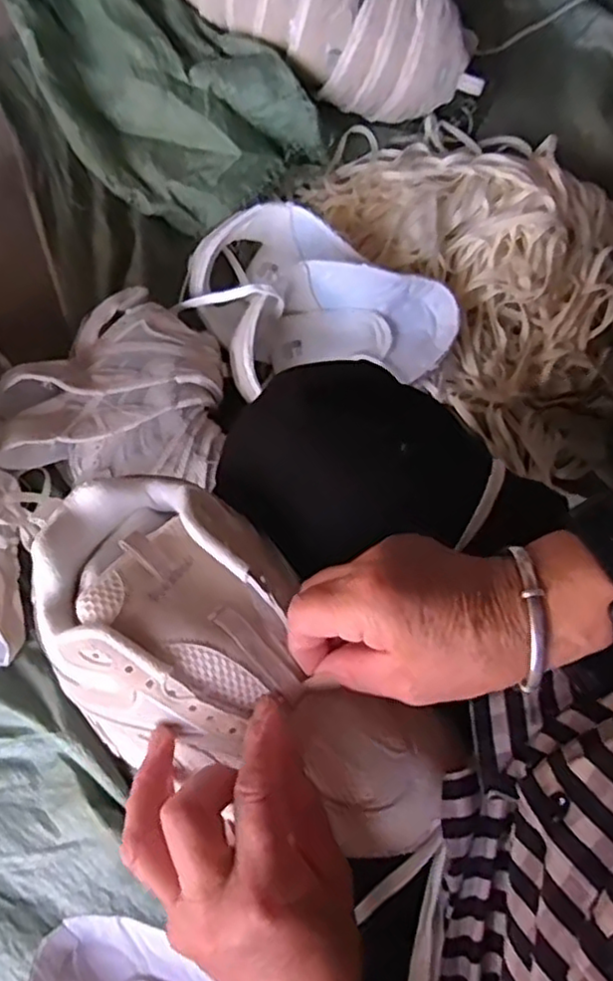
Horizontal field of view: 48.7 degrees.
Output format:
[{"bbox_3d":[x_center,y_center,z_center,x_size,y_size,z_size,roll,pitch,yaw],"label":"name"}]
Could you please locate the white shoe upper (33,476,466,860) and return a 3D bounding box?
[{"bbox_3d":[-0.036,0.091,0.340,0.237,0.062,0.121,39,81,3],"label":"white shoe upper"}]

